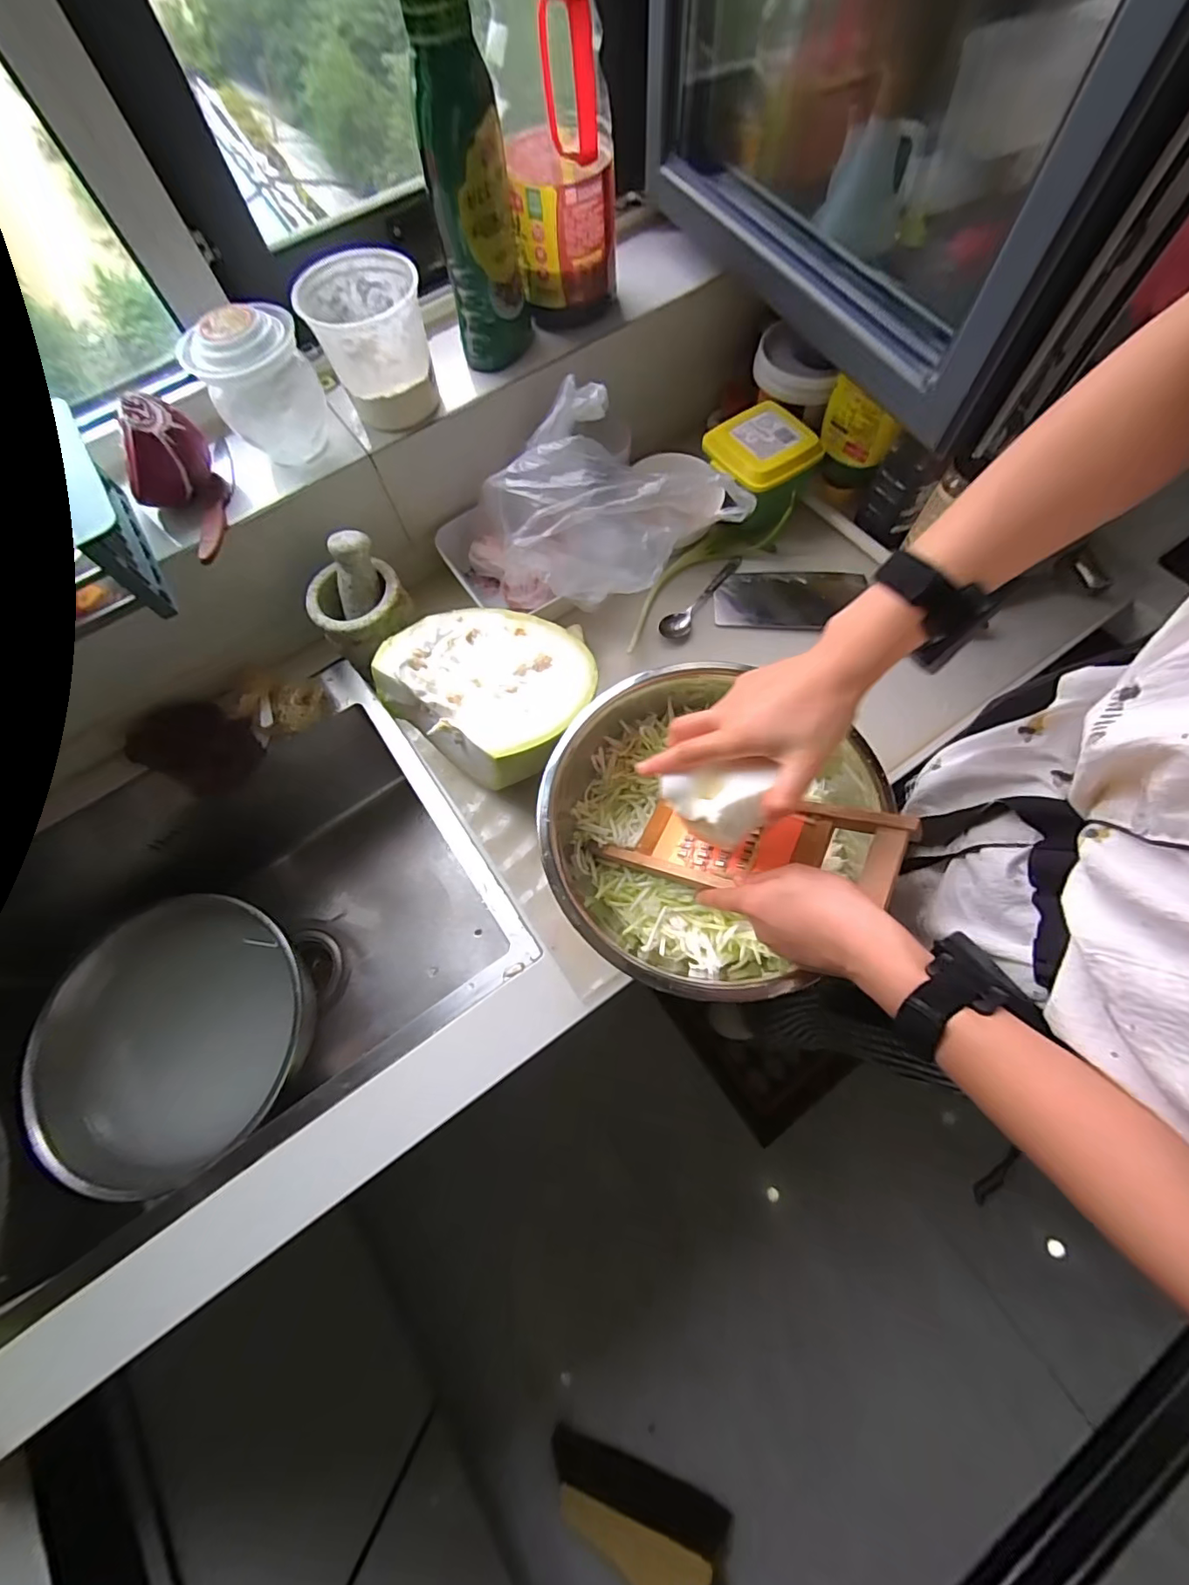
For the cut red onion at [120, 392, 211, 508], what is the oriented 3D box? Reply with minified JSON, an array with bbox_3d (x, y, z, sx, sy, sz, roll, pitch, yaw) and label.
[{"bbox_3d":[-0.420,-0.328,0.519,0.051,0.067,0.072,8,70,6],"label":"cut red onion"}]

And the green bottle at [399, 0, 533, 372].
[{"bbox_3d":[-0.115,-0.559,0.509,0.075,0.245,0.066,-11,70,-1],"label":"green bottle"}]

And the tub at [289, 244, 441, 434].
[{"bbox_3d":[-0.220,-0.453,0.548,0.107,0.107,0.109,-1,70,3],"label":"tub"}]

